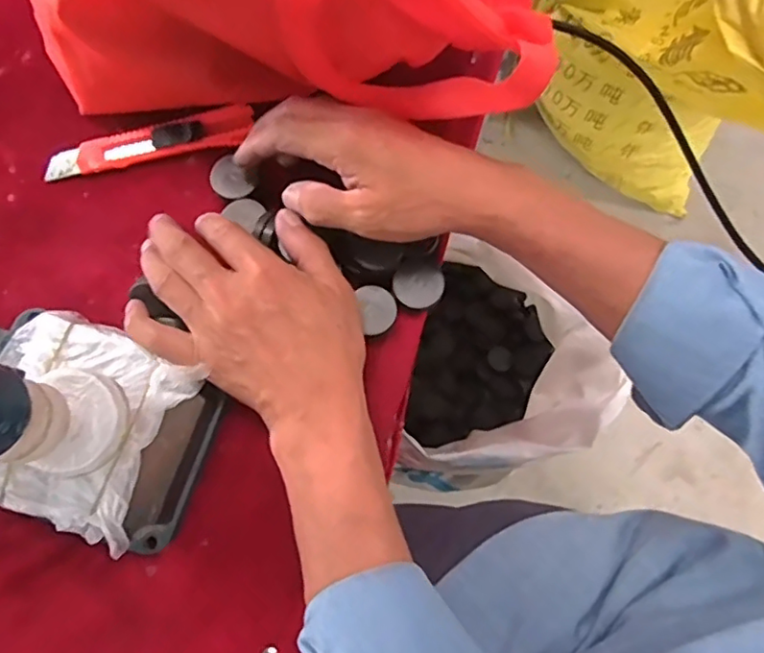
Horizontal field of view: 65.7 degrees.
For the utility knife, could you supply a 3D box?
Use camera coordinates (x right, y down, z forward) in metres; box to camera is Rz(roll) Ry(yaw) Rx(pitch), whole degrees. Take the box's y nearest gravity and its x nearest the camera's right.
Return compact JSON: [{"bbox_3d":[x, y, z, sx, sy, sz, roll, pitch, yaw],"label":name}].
[{"bbox_3d":[-0.162,-0.126,0.413,0.144,0.013,0.026,-12,75,-2],"label":"utility knife"}]

